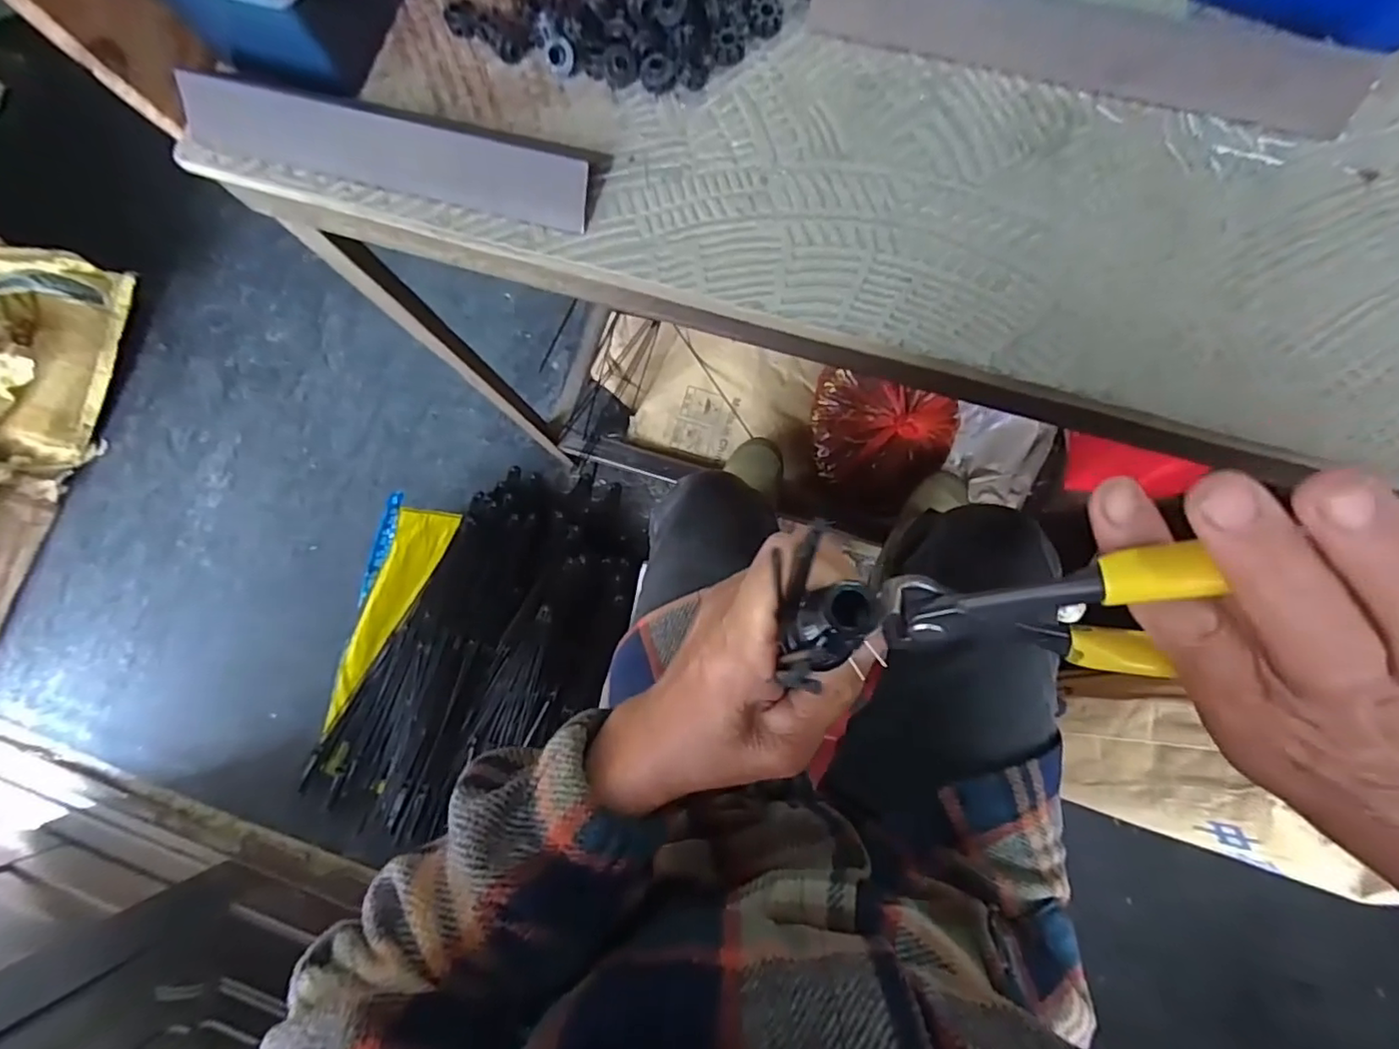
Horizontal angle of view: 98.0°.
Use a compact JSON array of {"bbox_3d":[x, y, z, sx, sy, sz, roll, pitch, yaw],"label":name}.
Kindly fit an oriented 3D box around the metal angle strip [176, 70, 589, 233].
[{"bbox_3d":[-0.172,-0.202,0.330,0.233,0.027,0.028,15,82,5],"label":"metal angle strip"}]

